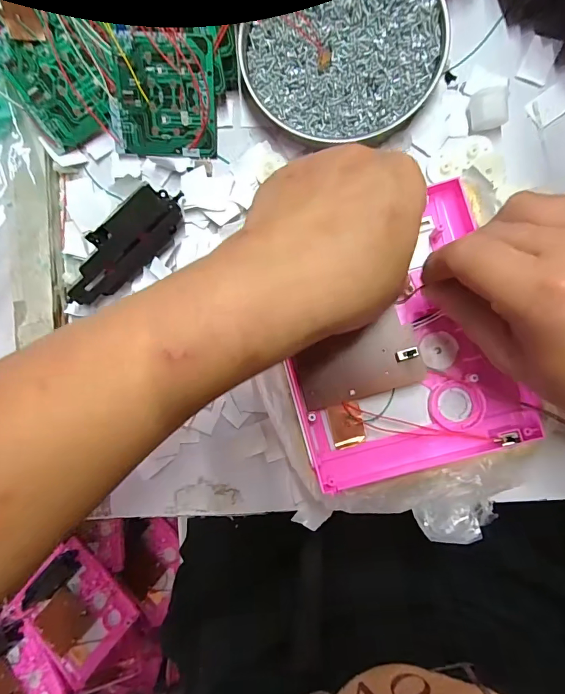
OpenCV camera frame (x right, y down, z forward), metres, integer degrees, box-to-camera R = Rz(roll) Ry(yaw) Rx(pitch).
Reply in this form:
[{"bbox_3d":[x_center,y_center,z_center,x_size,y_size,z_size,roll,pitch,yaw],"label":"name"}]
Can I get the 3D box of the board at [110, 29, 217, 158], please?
[{"bbox_3d":[-0.084,-0.172,0.280,0.072,0.007,0.072,3,120,2],"label":"board"}]

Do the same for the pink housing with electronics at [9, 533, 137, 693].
[{"bbox_3d":[-0.320,0.407,0.622,0.163,0.044,0.139,39,93,4],"label":"pink housing with electronics"}]

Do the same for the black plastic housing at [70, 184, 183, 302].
[{"bbox_3d":[-0.108,-0.068,0.279,0.096,0.025,0.033,-39,86,3],"label":"black plastic housing"}]

